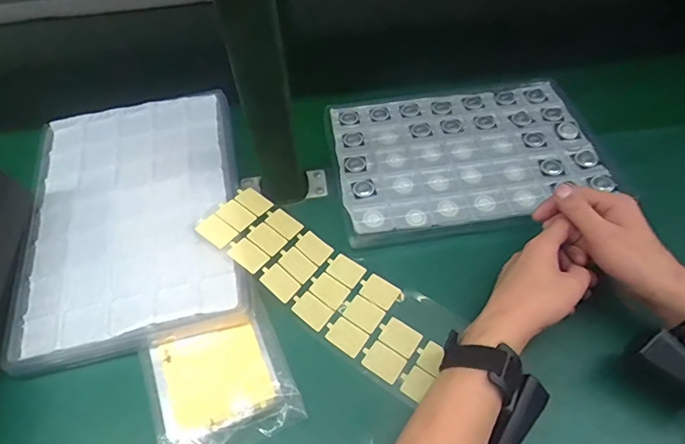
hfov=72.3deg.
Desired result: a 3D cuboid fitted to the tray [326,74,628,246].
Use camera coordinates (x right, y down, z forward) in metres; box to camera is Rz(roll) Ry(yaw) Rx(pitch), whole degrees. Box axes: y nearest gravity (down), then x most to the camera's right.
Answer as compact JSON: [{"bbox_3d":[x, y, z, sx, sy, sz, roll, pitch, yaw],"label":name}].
[{"bbox_3d":[0.147,-0.095,0.574,0.312,0.025,0.247,-7,56,-4],"label":"tray"}]

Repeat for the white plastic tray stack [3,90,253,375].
[{"bbox_3d":[-0.228,-0.015,0.517,0.227,0.034,0.314,-11,57,-6],"label":"white plastic tray stack"}]

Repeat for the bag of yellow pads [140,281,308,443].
[{"bbox_3d":[-0.111,0.142,0.422,0.119,0.026,0.117,-20,58,-11],"label":"bag of yellow pads"}]

